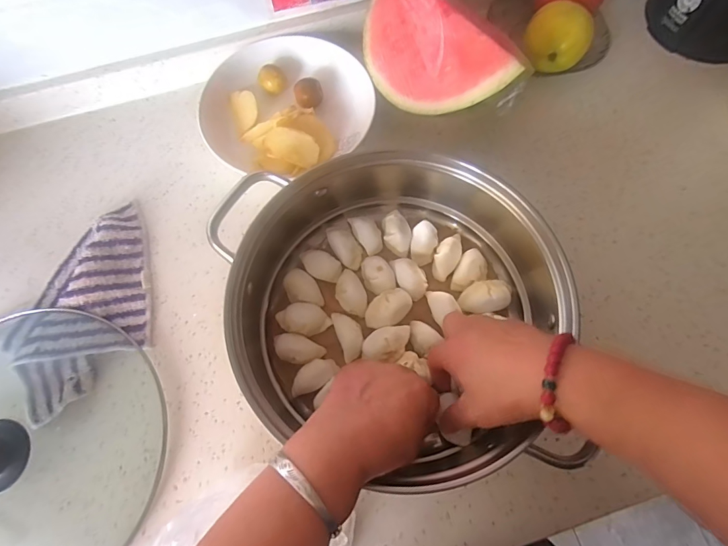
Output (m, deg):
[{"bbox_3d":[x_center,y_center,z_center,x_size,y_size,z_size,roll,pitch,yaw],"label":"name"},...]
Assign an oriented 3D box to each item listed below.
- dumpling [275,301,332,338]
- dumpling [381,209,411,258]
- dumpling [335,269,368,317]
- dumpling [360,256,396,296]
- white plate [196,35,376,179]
[{"bbox_3d":[-0.059,0.045,0.387,0.052,0.020,0.029,9,71,4],"label":"dumpling"},{"bbox_3d":[0.034,-0.041,0.416,0.027,0.022,0.045,-6,71,-2],"label":"dumpling"},{"bbox_3d":[-0.013,0.018,0.395,0.028,0.020,0.049,-17,71,-6],"label":"dumpling"},{"bbox_3d":[0.014,0.001,0.403,0.030,0.018,0.039,-19,71,-6],"label":"dumpling"},{"bbox_3d":[-0.091,-0.193,0.463,0.184,0.043,0.172,0,70,1],"label":"white plate"}]

